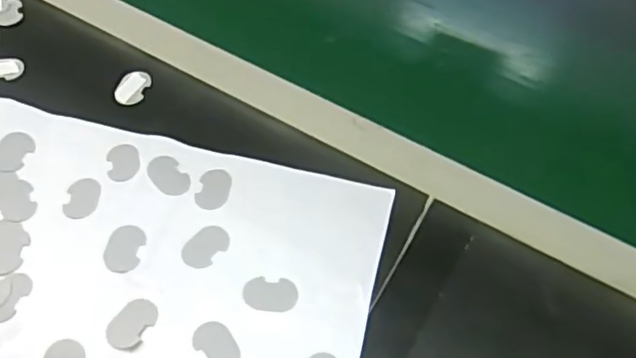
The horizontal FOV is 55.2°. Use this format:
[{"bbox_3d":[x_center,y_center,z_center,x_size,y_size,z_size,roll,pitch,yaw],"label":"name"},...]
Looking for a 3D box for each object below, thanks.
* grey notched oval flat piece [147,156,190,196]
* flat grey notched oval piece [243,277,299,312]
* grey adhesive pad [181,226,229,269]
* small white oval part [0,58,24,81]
[{"bbox_3d":[-0.092,-0.002,0.377,0.020,0.004,0.029,-33,75,-23],"label":"grey notched oval flat piece"},{"bbox_3d":[-0.026,0.062,0.332,0.029,0.004,0.018,8,53,2],"label":"flat grey notched oval piece"},{"bbox_3d":[-0.065,0.038,0.349,0.020,0.004,0.028,37,59,21],"label":"grey adhesive pad"},{"bbox_3d":[-0.223,-0.077,0.427,0.030,0.005,0.018,-3,53,-7],"label":"small white oval part"}]

